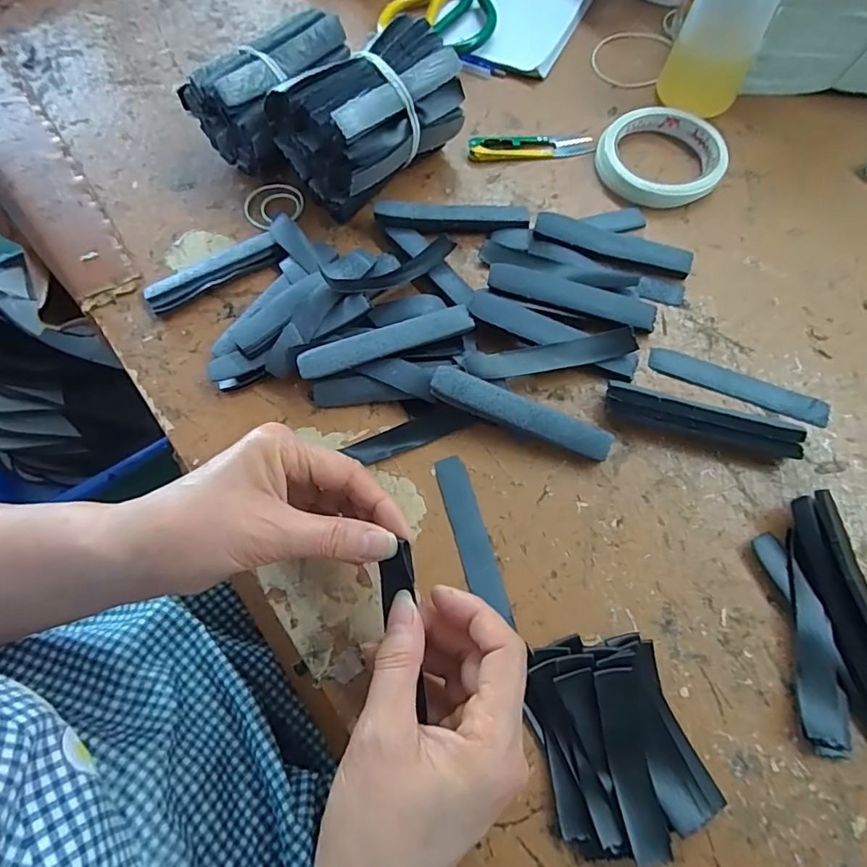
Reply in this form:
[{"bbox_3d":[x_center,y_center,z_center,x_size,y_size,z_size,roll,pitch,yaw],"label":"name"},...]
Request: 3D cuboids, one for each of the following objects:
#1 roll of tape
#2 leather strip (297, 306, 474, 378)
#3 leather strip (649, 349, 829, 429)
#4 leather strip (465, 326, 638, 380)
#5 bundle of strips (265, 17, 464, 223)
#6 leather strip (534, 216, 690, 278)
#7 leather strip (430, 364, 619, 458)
[{"bbox_3d":[0.182,-0.222,0.416,0.096,0.019,0.092,-1,68,1],"label":"roll of tape"},{"bbox_3d":[-0.031,-0.060,0.337,0.116,0.005,0.020,-19,81,-8],"label":"leather strip"},{"bbox_3d":[0.203,-0.032,0.347,0.114,0.004,0.021,21,70,10],"label":"leather strip"},{"bbox_3d":[0.078,-0.051,0.341,0.113,0.004,0.020,-10,75,-5],"label":"leather strip"},{"bbox_3d":[-0.045,-0.237,0.392,0.128,0.079,0.085,-42,73,-14],"label":"bundle of strips"},{"bbox_3d":[0.132,-0.140,0.380,0.113,0.017,0.027,17,69,8],"label":"leather strip"},{"bbox_3d":[0.054,-0.012,0.323,0.115,0.007,0.021,23,85,2],"label":"leather strip"}]

